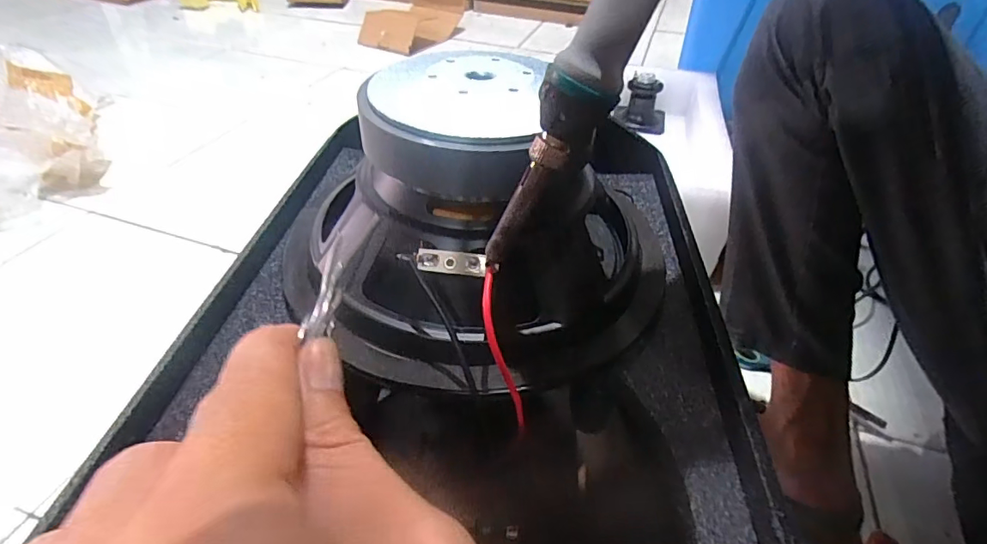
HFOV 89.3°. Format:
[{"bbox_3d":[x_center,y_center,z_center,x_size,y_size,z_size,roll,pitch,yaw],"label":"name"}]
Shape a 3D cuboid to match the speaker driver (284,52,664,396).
[{"bbox_3d":[-0.008,-0.037,0.234,0.166,0.094,0.161,31,48,29],"label":"speaker driver"}]

